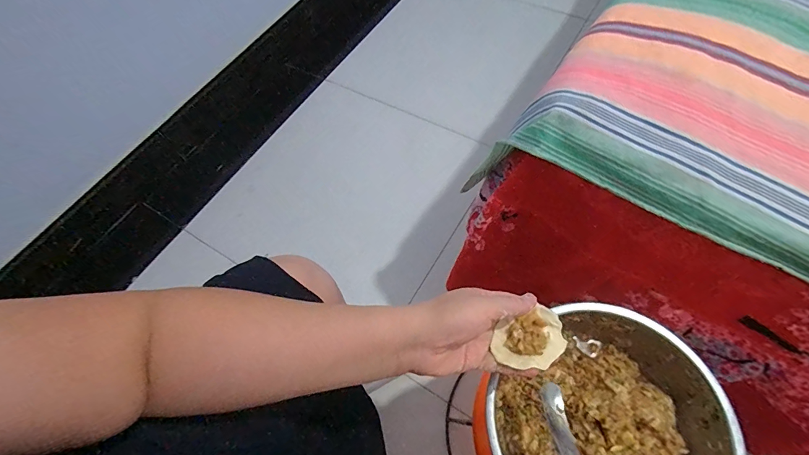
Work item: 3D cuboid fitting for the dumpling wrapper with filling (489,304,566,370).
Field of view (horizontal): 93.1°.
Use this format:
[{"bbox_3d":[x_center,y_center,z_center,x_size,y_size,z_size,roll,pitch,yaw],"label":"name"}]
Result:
[{"bbox_3d":[0.115,0.102,0.344,0.066,0.016,0.046,-22,63,-8],"label":"dumpling wrapper with filling"}]

